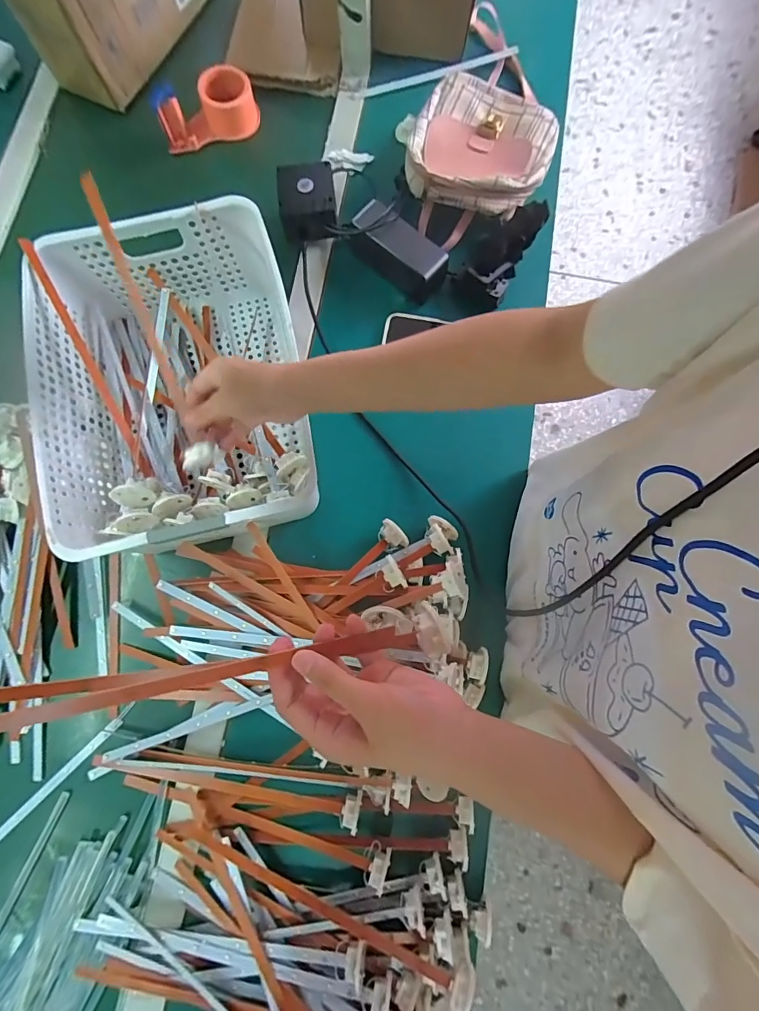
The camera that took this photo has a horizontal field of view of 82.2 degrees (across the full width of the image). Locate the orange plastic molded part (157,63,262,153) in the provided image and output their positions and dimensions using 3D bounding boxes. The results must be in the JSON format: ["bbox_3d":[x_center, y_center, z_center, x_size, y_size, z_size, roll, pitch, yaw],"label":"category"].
[{"bbox_3d":[-0.241,-0.560,0.625,0.133,0.072,0.069,-10,79,-3],"label":"orange plastic molded part"}]

